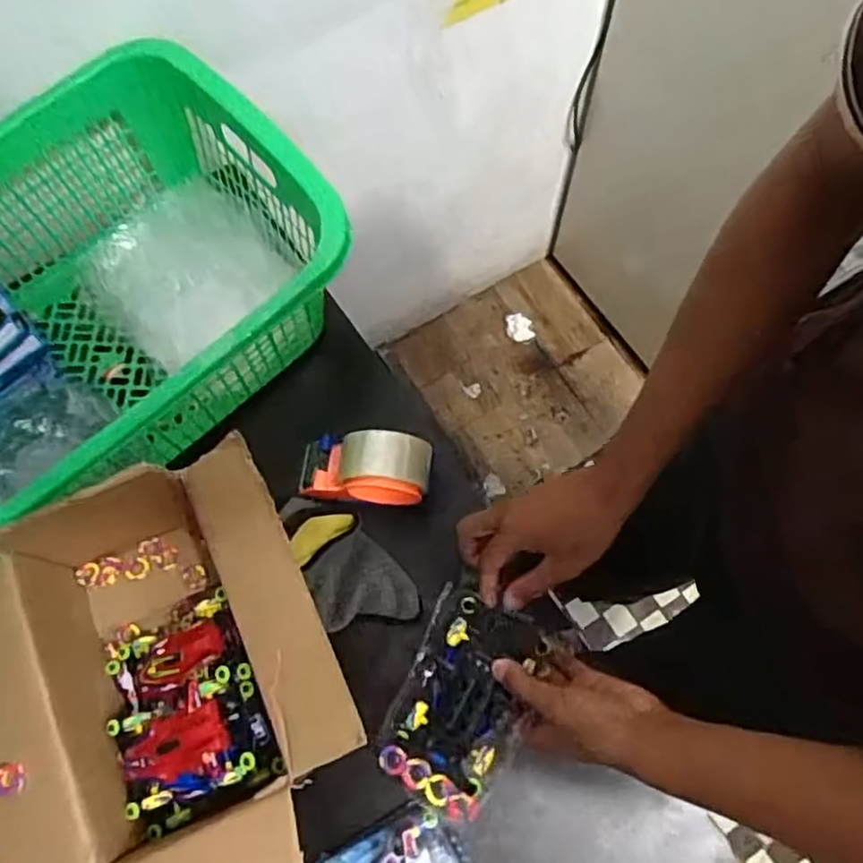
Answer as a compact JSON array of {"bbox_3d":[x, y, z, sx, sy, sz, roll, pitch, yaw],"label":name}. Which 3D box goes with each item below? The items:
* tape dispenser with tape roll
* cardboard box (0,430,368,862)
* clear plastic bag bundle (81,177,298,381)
[{"bbox_3d":[-0.069,0.035,0.708,0.134,0.076,0.061,8,72,2],"label":"tape dispenser with tape roll"},{"bbox_3d":[-0.232,0.232,0.604,0.299,0.174,0.335,-25,73,-8],"label":"cardboard box"},{"bbox_3d":[-0.298,-0.195,0.806,0.198,0.062,0.182,-39,76,-12],"label":"clear plastic bag bundle"}]

